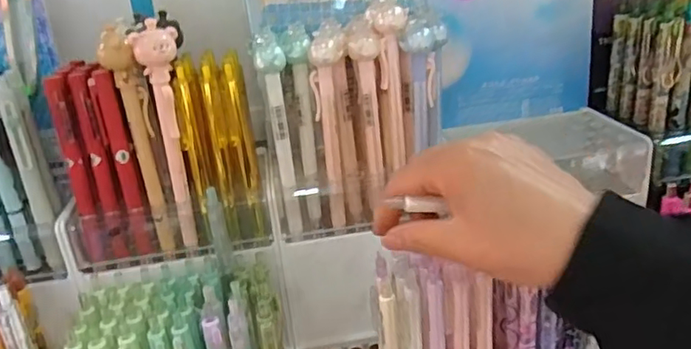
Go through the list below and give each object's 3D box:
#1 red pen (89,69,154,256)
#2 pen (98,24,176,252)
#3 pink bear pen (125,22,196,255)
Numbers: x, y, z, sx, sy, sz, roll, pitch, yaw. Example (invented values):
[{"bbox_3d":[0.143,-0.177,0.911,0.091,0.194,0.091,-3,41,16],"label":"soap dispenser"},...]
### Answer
[{"bbox_3d":[-0.147,-0.005,0.377,0.014,0.127,0.007,-13,24,-17],"label":"red pen"},{"bbox_3d":[-0.136,-0.018,0.380,0.022,0.156,0.021,-14,24,-19],"label":"pen"},{"bbox_3d":[-0.111,-0.022,0.374,0.026,0.149,0.013,-11,23,-11],"label":"pink bear pen"}]

